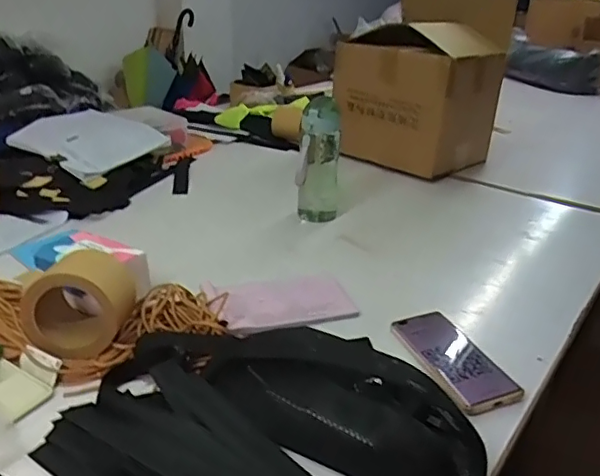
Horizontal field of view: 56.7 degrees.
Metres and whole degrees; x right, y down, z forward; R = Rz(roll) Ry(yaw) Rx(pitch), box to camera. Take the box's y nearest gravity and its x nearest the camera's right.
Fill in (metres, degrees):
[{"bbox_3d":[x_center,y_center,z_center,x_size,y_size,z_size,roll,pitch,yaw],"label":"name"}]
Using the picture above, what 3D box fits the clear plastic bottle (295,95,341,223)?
[{"bbox_3d":[0.035,-0.126,0.983,0.073,0.226,0.068,4,27,3],"label":"clear plastic bottle"}]

